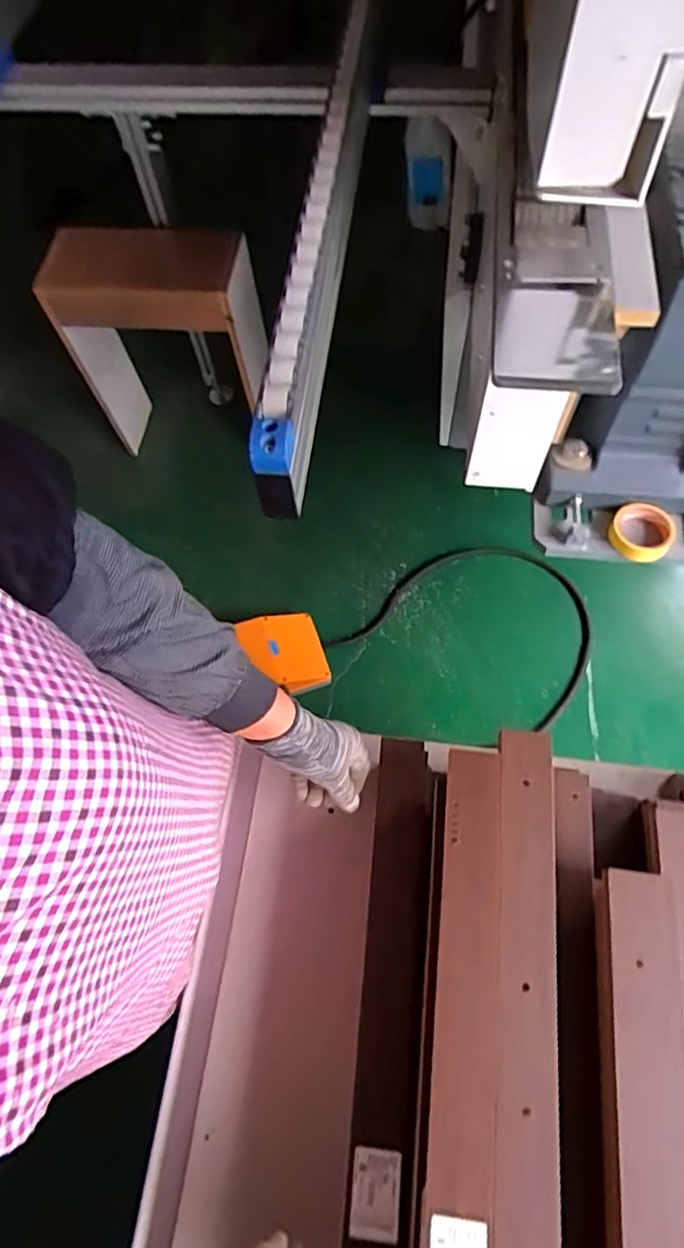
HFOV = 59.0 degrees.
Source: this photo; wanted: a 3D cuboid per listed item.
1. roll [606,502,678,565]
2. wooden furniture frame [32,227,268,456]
[{"bbox_3d":[0.461,-0.139,0.932,0.092,0.026,0.093,-1,65,3],"label":"roll"},{"bbox_3d":[-0.423,-0.672,1.538,0.484,0.560,0.218,9,66,8],"label":"wooden furniture frame"}]

